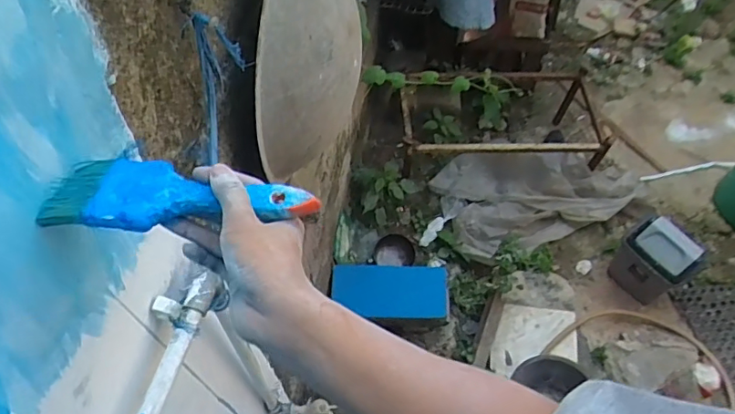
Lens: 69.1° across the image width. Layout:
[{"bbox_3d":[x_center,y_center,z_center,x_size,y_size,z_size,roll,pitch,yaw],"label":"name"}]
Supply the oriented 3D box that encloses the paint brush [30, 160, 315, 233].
[{"bbox_3d":[-0.140,-0.009,0.405,0.204,0.014,0.063,2,57,5],"label":"paint brush"}]

